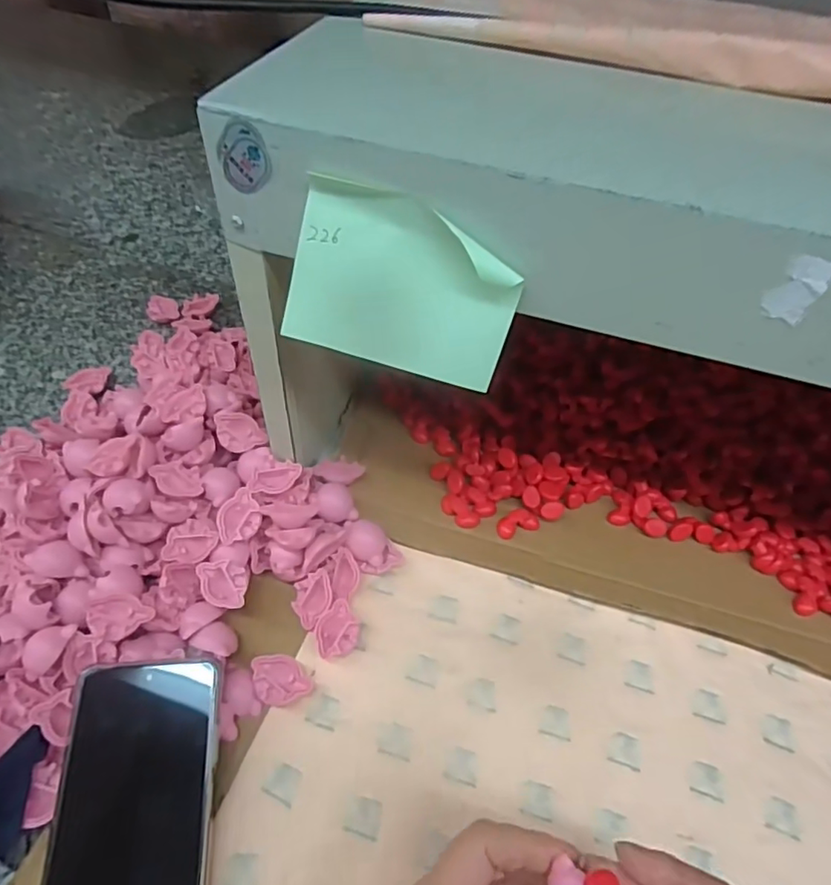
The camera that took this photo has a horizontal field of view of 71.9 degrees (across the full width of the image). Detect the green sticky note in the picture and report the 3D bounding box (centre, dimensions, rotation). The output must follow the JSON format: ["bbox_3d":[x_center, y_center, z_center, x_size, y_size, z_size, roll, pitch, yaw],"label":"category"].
[{"bbox_3d":[-0.006,-0.065,0.247,0.097,0.072,0.017,17,29,0],"label":"green sticky note"}]

